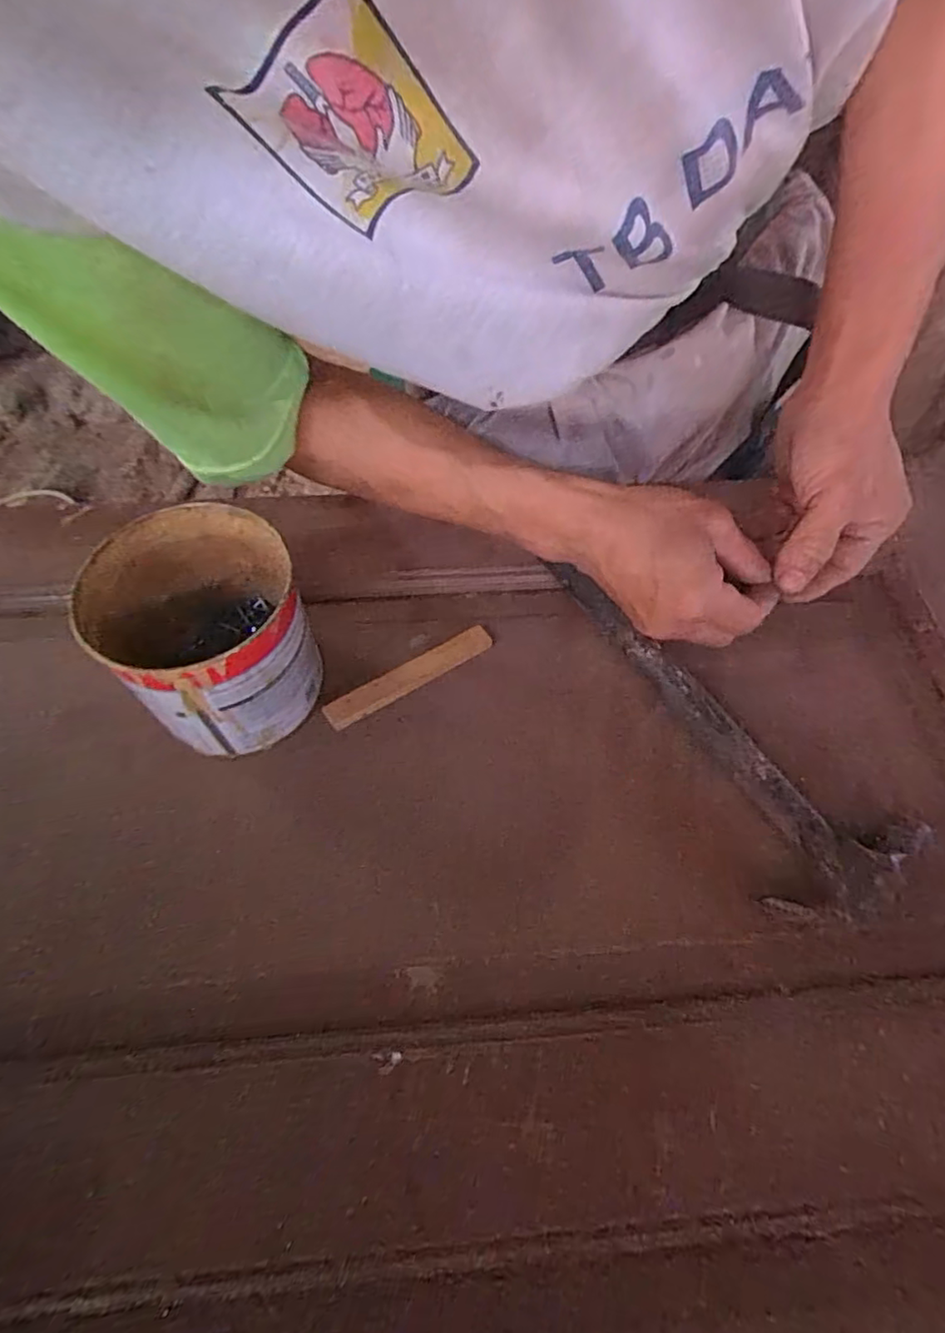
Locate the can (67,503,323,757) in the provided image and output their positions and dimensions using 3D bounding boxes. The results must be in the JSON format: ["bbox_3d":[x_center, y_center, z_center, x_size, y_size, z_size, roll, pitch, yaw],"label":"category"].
[{"bbox_3d":[-0.145,-0.018,0.344,0.099,0.096,0.104,-17,59,-10],"label":"can"}]

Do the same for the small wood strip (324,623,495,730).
[{"bbox_3d":[-0.040,0.006,0.391,0.116,0.007,0.019,-29,90,-18],"label":"small wood strip"}]

